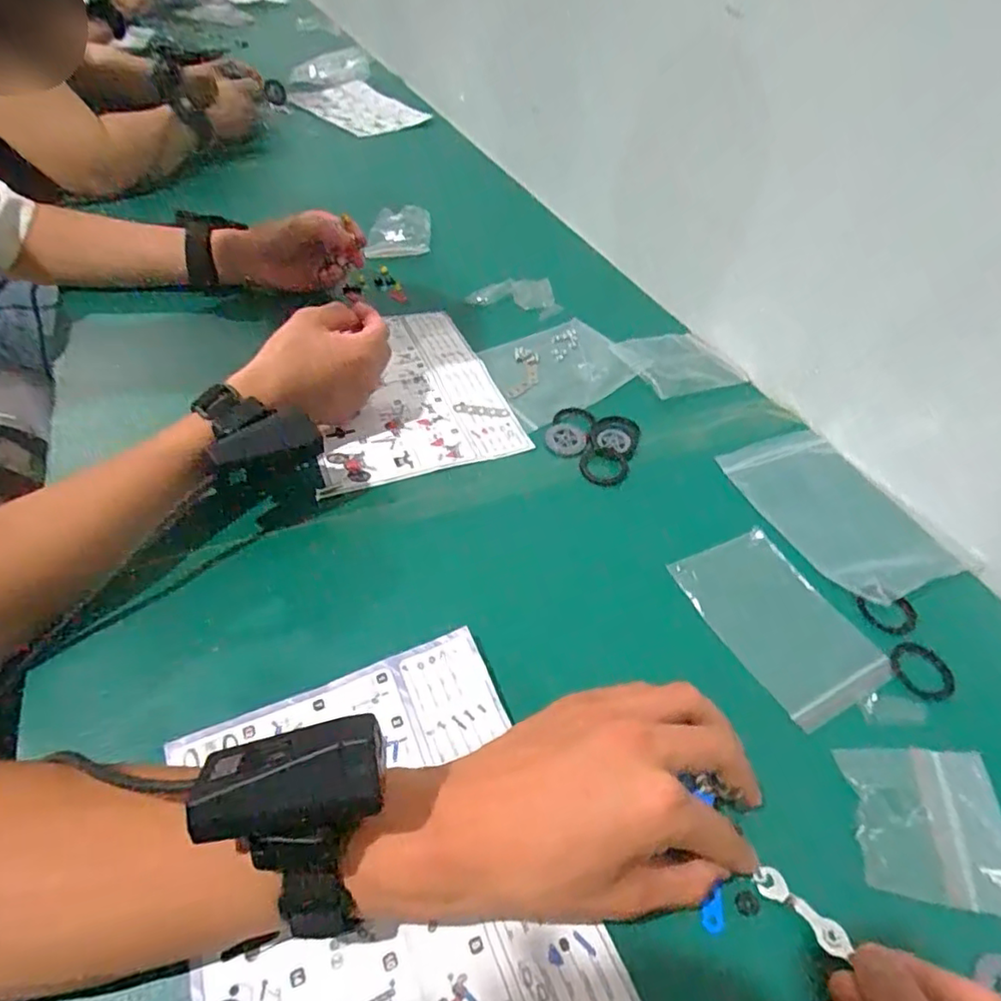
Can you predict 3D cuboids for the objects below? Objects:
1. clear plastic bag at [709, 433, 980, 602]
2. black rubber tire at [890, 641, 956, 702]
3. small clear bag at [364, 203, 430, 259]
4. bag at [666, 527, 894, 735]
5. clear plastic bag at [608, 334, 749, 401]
[{"bbox_3d":[0.263,0.006,0.470,0.113,0.012,0.166,-20,52,-22],"label":"clear plastic bag"},{"bbox_3d":[0.270,0.108,0.385,0.037,0.004,0.039,2,47,-3],"label":"black rubber tire"},{"bbox_3d":[-0.127,-0.339,0.757,0.075,0.023,0.107,-1,47,-6],"label":"small clear bag"},{"bbox_3d":[0.185,0.080,0.402,0.088,0.008,0.126,-20,55,-24],"label":"bag"},{"bbox_3d":[0.176,-0.138,0.592,0.114,0.022,0.087,-18,51,-21],"label":"clear plastic bag"}]

